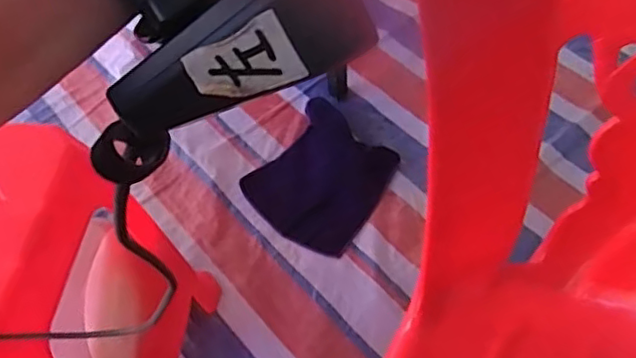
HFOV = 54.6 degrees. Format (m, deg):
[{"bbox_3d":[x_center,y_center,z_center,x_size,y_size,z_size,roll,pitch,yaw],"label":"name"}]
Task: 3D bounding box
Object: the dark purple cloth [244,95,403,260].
[{"bbox_3d":[0.008,-0.014,1.165,0.239,0.047,0.275,30,62,23],"label":"dark purple cloth"}]

